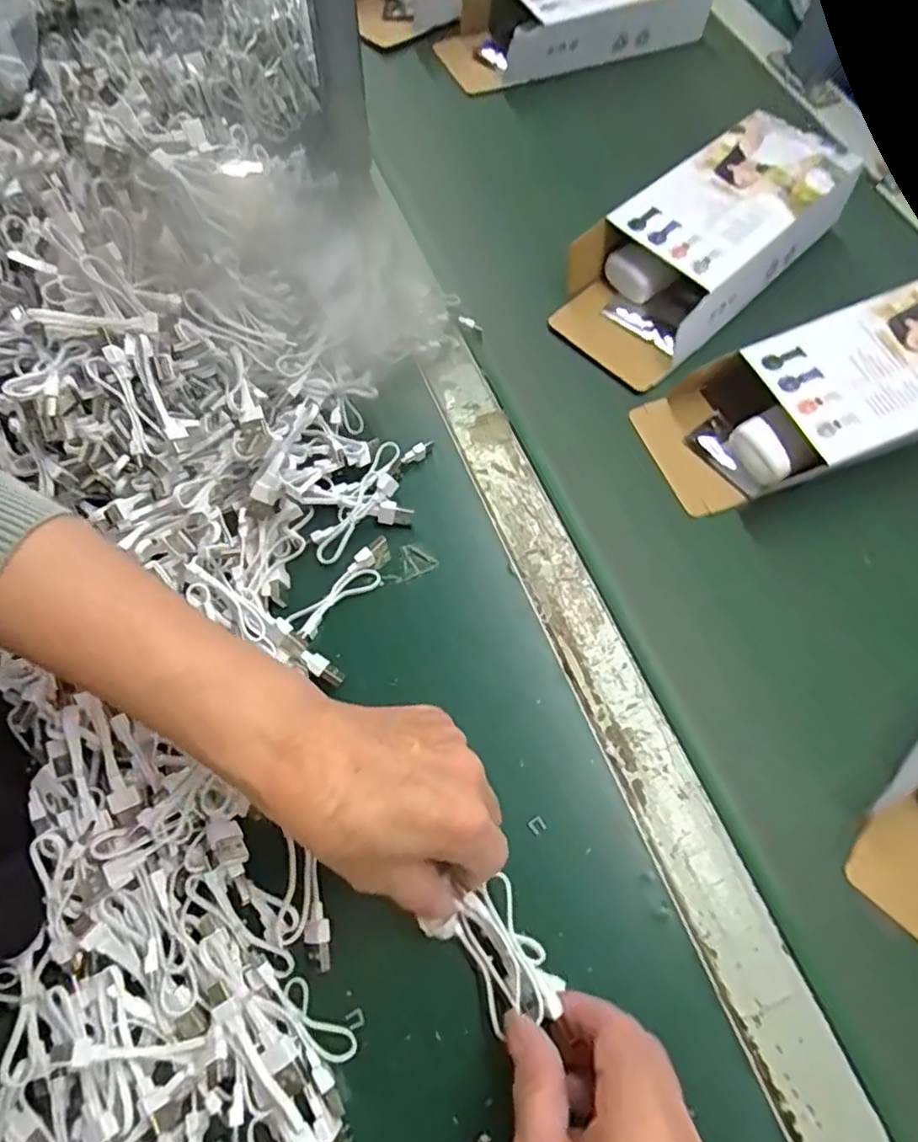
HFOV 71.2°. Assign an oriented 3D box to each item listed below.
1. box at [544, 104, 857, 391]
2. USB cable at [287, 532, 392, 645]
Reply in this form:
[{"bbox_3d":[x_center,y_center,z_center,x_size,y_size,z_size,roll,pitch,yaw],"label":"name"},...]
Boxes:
[{"bbox_3d":[0.186,-0.250,0.482,0.254,0.050,0.111,-41,72,-5],"label":"box"},{"bbox_3d":[-0.068,0.010,0.381,0.021,0.013,0.074,41,74,19],"label":"USB cable"}]

